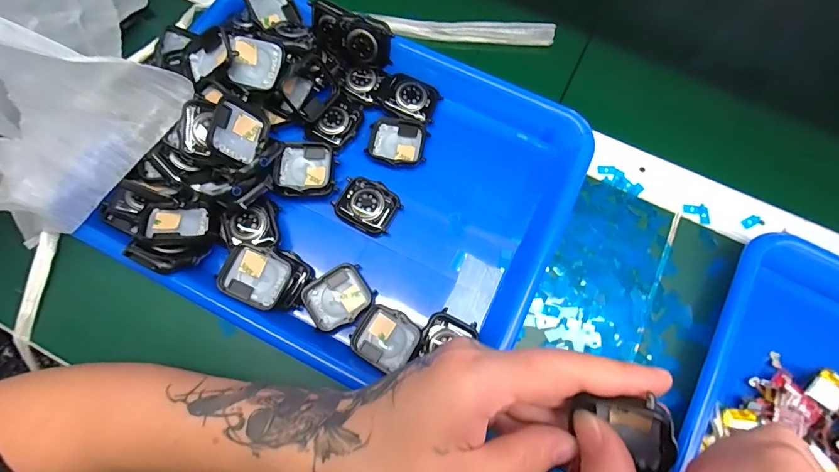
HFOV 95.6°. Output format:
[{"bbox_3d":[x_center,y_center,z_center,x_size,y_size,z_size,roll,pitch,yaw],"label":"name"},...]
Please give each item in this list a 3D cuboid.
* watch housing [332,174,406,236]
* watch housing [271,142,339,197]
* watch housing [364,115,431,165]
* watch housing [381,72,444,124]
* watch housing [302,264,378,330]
[{"bbox_3d":[-0.040,-0.023,0.291,0.043,0.014,0.037,32,76,8],"label":"watch housing"},{"bbox_3d":[-0.086,-0.051,0.288,0.044,0.010,0.039,2,74,0],"label":"watch housing"},{"bbox_3d":[-0.017,-0.075,0.305,0.045,0.007,0.037,14,74,3],"label":"watch housing"},{"bbox_3d":[-0.005,-0.113,0.310,0.041,0.013,0.036,19,75,5],"label":"watch housing"},{"bbox_3d":[-0.058,0.044,0.273,0.046,0.009,0.036,-36,78,-10],"label":"watch housing"}]

